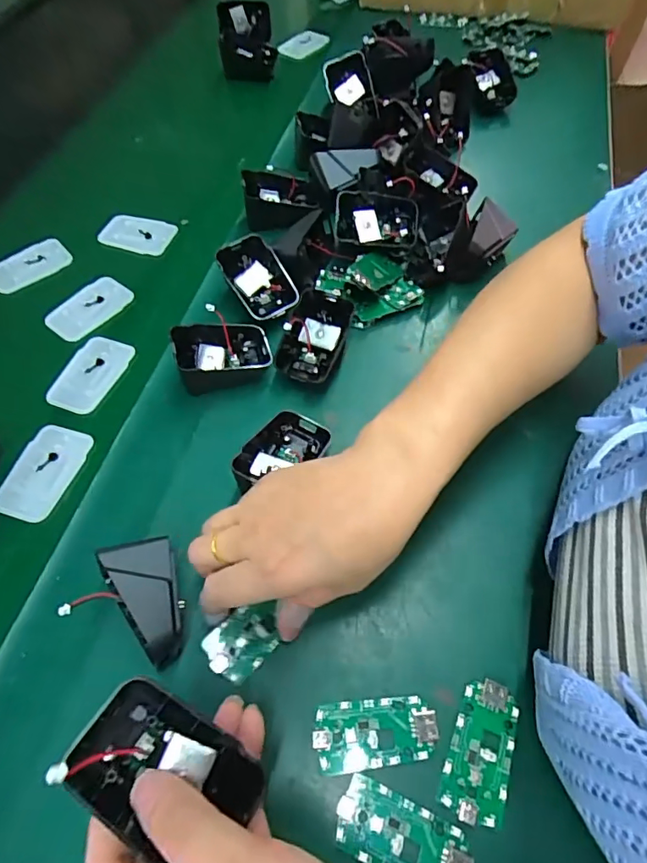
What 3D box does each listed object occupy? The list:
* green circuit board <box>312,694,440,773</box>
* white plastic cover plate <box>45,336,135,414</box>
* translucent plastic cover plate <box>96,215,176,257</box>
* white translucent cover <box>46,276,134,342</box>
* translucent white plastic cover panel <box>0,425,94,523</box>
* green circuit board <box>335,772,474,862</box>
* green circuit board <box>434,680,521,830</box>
[{"bbox_3d":[0.027,0.157,0.257,0.062,0.004,0.031,-5,60,-3],"label":"green circuit board"},{"bbox_3d":[-0.182,-0.045,0.386,0.039,0.009,0.070,17,61,11],"label":"white plastic cover plate"},{"bbox_3d":[-0.177,-0.188,0.468,0.066,0.010,0.041,13,61,8],"label":"translucent plastic cover plate"},{"bbox_3d":[-0.200,-0.106,0.420,0.042,0.008,0.070,33,65,18],"label":"white translucent cover"},{"bbox_3d":[-0.194,0.028,0.344,0.042,0.004,0.070,14,61,9],"label":"translucent white plastic cover panel"},{"bbox_3d":[0.038,0.194,0.234,0.063,0.004,0.030,19,62,12],"label":"green circuit board"},{"bbox_3d":[0.081,0.161,0.252,0.032,0.004,0.063,18,61,11],"label":"green circuit board"}]

